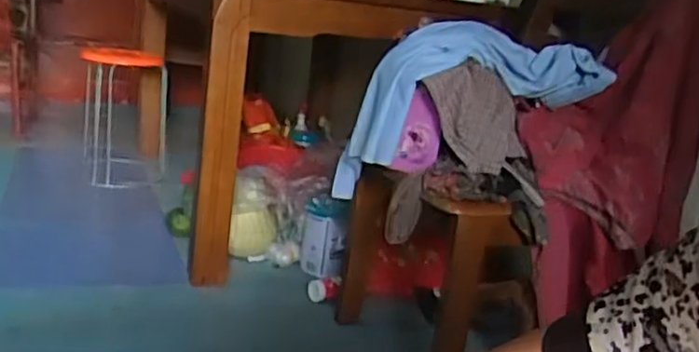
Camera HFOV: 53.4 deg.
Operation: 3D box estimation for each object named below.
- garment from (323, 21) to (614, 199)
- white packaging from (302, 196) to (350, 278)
[{"bbox_3d":[0.235,-0.102,1.368,0.468,0.361,0.189,6,15,-8],"label":"garment"},{"bbox_3d":[-0.066,0.166,1.844,0.114,0.230,0.081,7,15,-1],"label":"white packaging"}]

